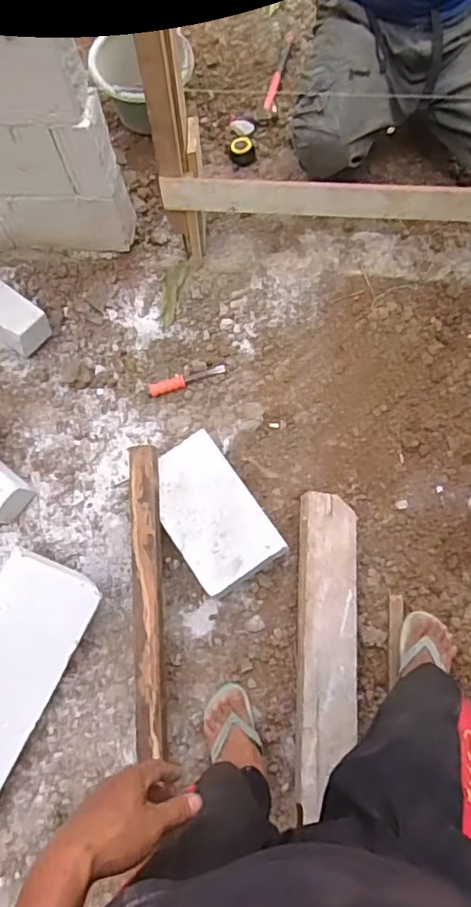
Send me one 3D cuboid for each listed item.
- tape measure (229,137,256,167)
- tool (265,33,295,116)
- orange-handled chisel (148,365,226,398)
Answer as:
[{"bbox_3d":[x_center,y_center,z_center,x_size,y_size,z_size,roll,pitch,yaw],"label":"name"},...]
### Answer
[{"bbox_3d":[0.017,-0.811,1.539,0.067,0.029,0.076,-11,76,-1],"label":"tape measure"},{"bbox_3d":[0.121,-1.052,1.579,0.035,0.018,0.272,12,76,2],"label":"tool"},{"bbox_3d":[-0.123,-0.187,1.436,0.196,0.025,0.037,-19,76,-3],"label":"orange-handled chisel"}]

